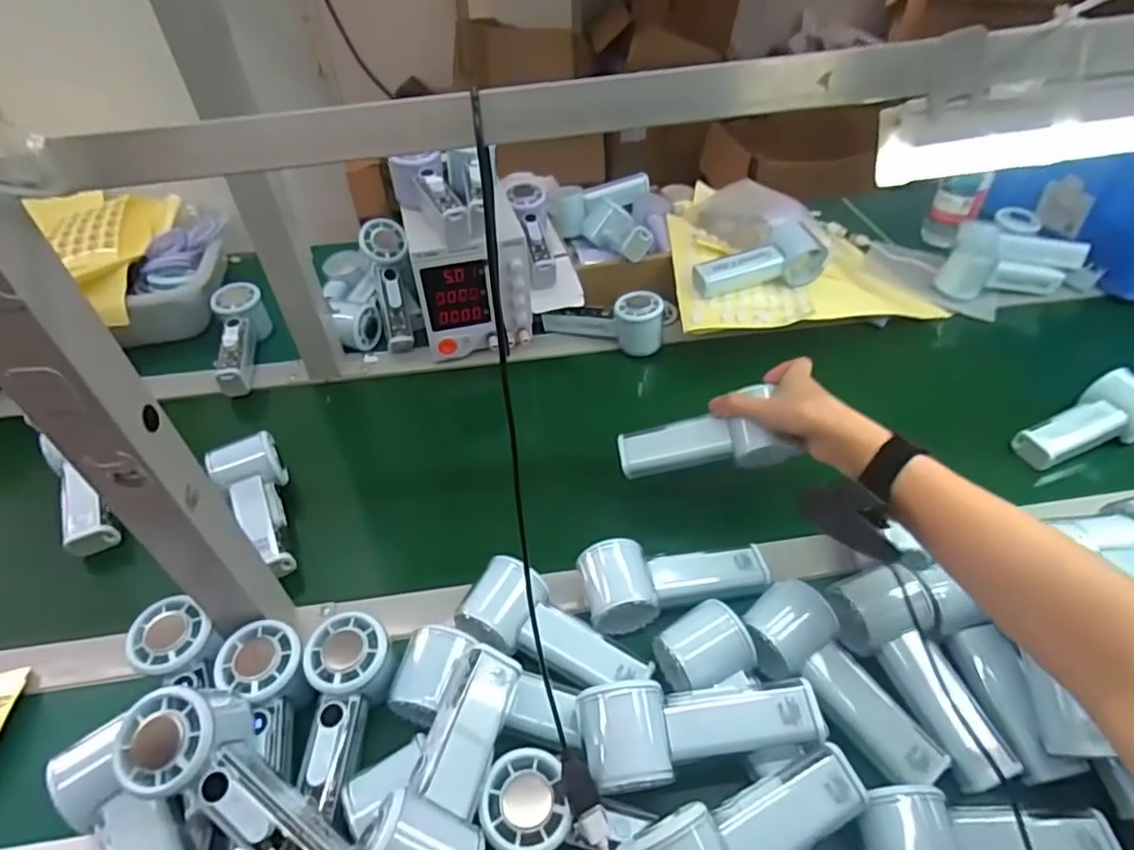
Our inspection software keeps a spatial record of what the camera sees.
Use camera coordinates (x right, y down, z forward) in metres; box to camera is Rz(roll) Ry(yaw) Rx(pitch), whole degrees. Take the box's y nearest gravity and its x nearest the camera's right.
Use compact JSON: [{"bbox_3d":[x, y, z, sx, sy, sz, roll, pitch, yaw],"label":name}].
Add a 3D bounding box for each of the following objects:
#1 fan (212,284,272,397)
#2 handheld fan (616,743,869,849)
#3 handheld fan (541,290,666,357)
[{"bbox_3d":[-0.398,-0.103,0.750,0.055,0.056,0.161,-8,58,-6],"label":"fan"},{"bbox_3d":[0.104,0.241,0.352,0.152,0.050,0.060,-11,44,-26],"label":"handheld fan"},{"bbox_3d":[0.044,-0.124,0.745,0.144,0.058,0.048,1,45,4],"label":"handheld fan"}]

